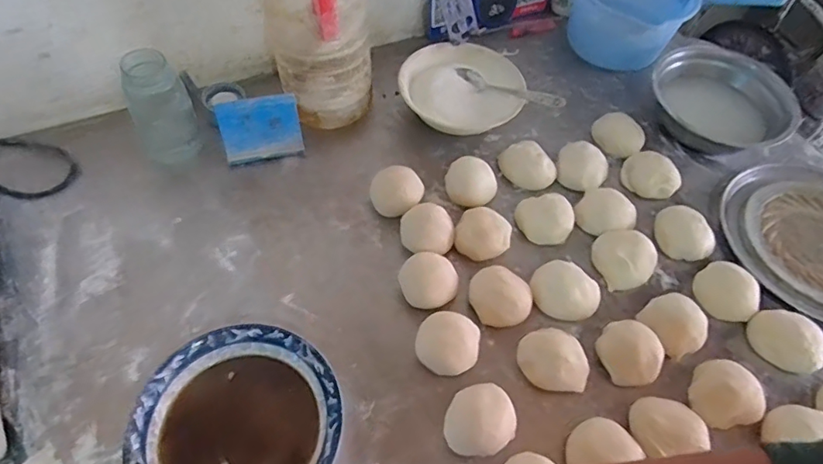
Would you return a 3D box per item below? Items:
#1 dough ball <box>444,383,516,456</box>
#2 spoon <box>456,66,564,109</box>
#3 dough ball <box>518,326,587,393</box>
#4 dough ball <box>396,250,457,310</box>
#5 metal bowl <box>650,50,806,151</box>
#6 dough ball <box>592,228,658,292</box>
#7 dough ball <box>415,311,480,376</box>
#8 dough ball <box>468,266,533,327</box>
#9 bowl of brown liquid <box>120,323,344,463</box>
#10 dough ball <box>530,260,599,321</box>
[{"bbox_3d":[0.064,0.176,0.484,0.065,0.036,0.058,-7,57,-7],"label":"dough ball"},{"bbox_3d":[0.128,-0.193,0.696,0.160,0.016,0.026,28,59,30],"label":"spoon"},{"bbox_3d":[0.145,0.128,0.525,0.068,0.036,0.063,1,56,-2],"label":"dough ball"},{"bbox_3d":[0.020,0.054,0.557,0.057,0.033,0.057,1,56,-2],"label":"dough ball"},{"bbox_3d":[0.441,-0.186,0.745,0.201,0.059,0.178,-27,62,-21],"label":"metal bowl"},{"bbox_3d":[0.251,0.027,0.599,0.067,0.025,0.063,1,56,-2],"label":"dough ball"},{"bbox_3d":[0.036,0.111,0.524,0.061,0.039,0.062,1,56,-2],"label":"dough ball"},{"bbox_3d":[0.096,0.069,0.558,0.069,0.037,0.064,1,56,-2],"label":"dough ball"},{"bbox_3d":[-0.151,0.177,0.465,0.170,0.053,0.171,1,56,-2],"label":"bowl of brown liquid"},{"bbox_3d":[0.172,0.062,0.572,0.075,0.036,0.064,28,60,16],"label":"dough ball"}]

